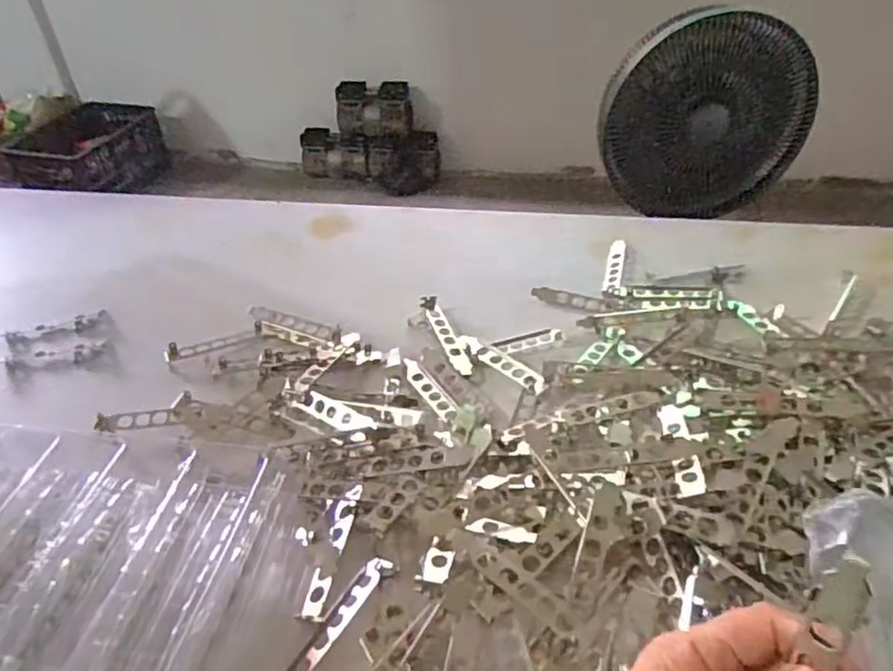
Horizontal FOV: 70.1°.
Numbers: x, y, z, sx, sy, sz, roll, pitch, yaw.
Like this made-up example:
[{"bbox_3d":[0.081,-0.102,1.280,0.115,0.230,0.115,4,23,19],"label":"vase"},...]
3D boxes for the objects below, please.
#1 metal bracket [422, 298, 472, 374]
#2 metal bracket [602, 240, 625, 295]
[{"bbox_3d":[0.000,-0.002,0.655,0.020,0.008,0.120,-15,42,-15],"label":"metal bracket"},{"bbox_3d":[0.195,-0.080,0.735,0.019,0.005,0.106,9,42,13],"label":"metal bracket"}]

